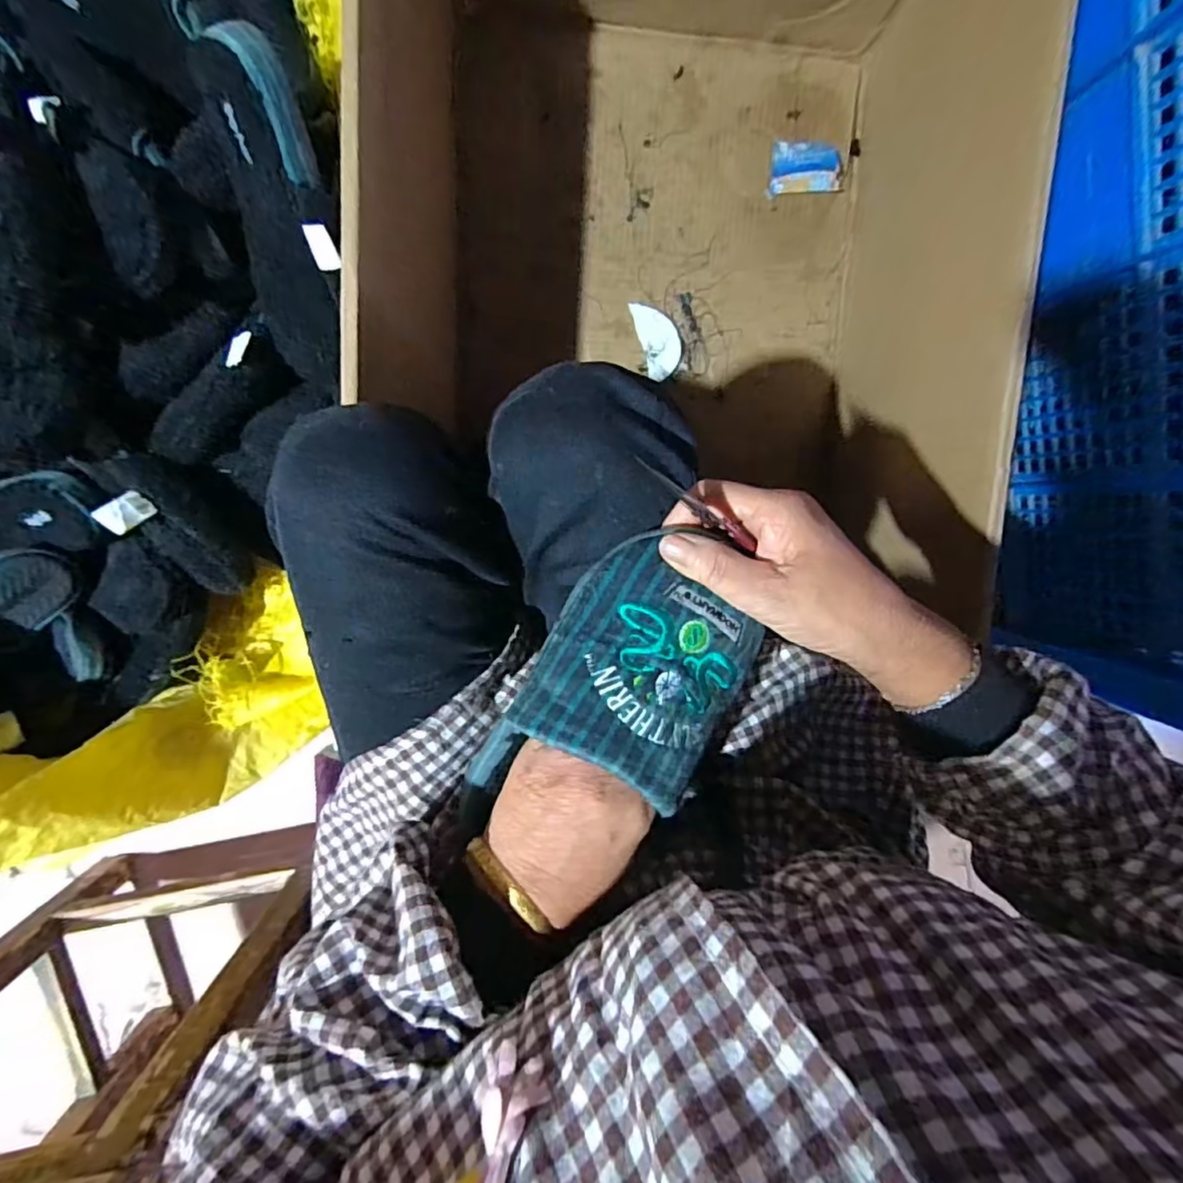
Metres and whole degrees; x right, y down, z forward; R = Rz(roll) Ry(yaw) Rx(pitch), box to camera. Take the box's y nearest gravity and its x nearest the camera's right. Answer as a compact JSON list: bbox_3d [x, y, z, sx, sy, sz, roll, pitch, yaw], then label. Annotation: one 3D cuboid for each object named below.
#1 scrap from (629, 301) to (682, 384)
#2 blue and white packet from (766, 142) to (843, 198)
[{"bbox_3d":[0.081,-0.297,0.687,0.047,0.008,0.091,-16,98,0],"label":"scrap"},{"bbox_3d":[0.246,-0.486,0.661,0.078,0.025,0.053,0,97,-3],"label":"blue and white packet"}]

